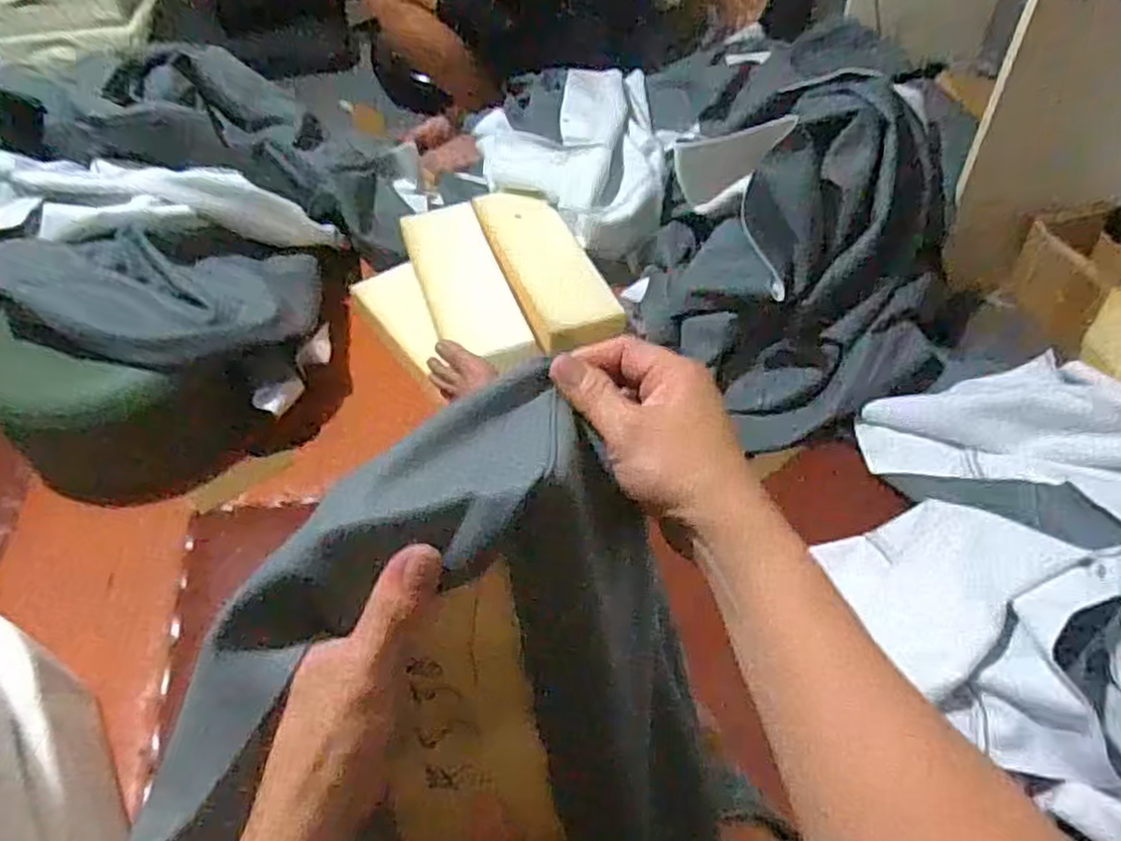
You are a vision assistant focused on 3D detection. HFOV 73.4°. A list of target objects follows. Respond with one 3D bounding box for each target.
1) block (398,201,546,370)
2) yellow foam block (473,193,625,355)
[{"bbox_3d":[-0.148,-0.212,1.141,0.123,0.043,0.345,-17,51,-12],"label":"block"},{"bbox_3d":[-0.026,-0.246,1.174,0.134,0.044,0.353,-17,51,-12],"label":"yellow foam block"}]

